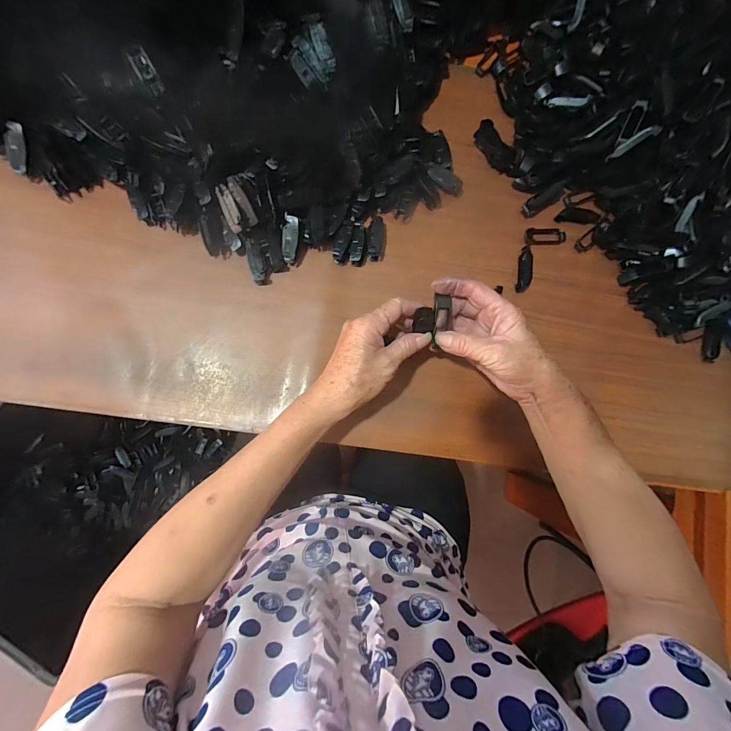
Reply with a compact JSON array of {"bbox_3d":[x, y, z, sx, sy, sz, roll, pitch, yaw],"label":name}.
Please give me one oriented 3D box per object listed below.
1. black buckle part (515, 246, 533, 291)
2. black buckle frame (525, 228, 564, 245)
[{"bbox_3d":[0.199,-0.119,0.427,0.015,0.014,0.058,12,82,-3],"label":"black buckle part"},{"bbox_3d":[0.227,-0.162,0.430,0.054,0.013,0.021,-11,84,-6],"label":"black buckle frame"}]

